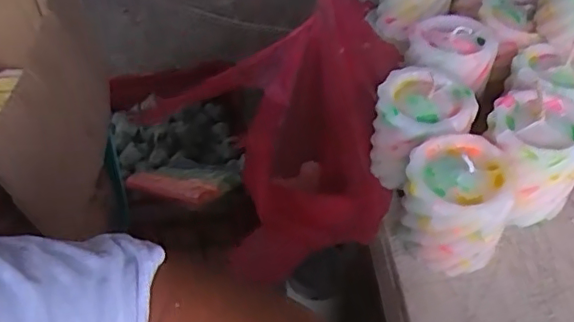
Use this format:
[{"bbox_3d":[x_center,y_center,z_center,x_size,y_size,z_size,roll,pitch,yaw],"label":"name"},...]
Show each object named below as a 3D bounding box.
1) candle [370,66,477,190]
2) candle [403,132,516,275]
[{"bbox_3d":[0.100,-0.023,0.429,0.068,0.069,0.078,12,49,12],"label":"candle"},{"bbox_3d":[0.110,0.031,0.382,0.063,0.074,0.065,-1,47,1],"label":"candle"}]

